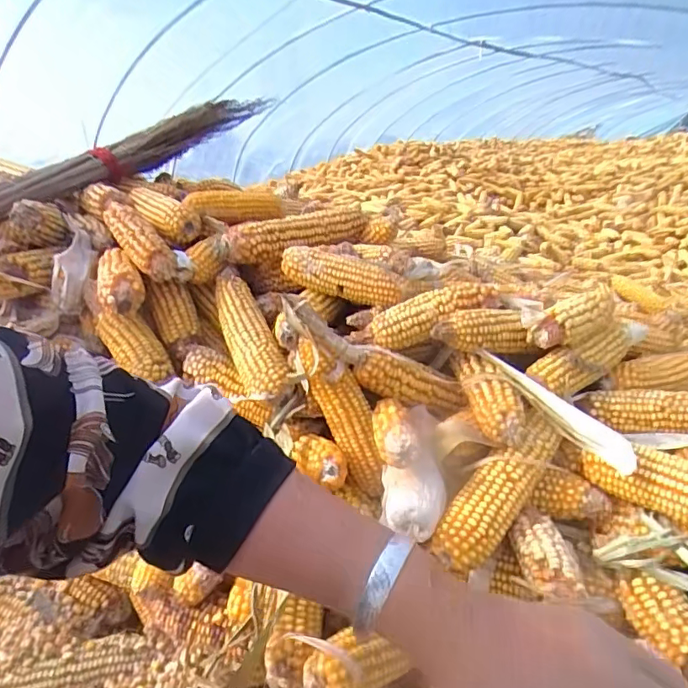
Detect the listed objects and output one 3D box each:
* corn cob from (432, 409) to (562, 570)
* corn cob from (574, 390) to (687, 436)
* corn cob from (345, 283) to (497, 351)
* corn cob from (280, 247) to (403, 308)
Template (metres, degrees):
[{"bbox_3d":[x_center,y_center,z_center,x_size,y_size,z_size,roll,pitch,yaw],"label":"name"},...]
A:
[{"bbox_3d":[0.133,0.120,0.440,0.157,0.049,0.043,-43,36,-24],"label":"corn cob"},{"bbox_3d":[0.304,0.066,0.503,0.136,0.036,0.035,-1,20,9],"label":"corn cob"},{"bbox_3d":[0.084,-0.030,0.534,0.158,0.042,0.041,-23,22,-5],"label":"corn cob"},{"bbox_3d":[0.000,-0.076,0.579,0.144,0.046,0.041,15,22,6],"label":"corn cob"}]

